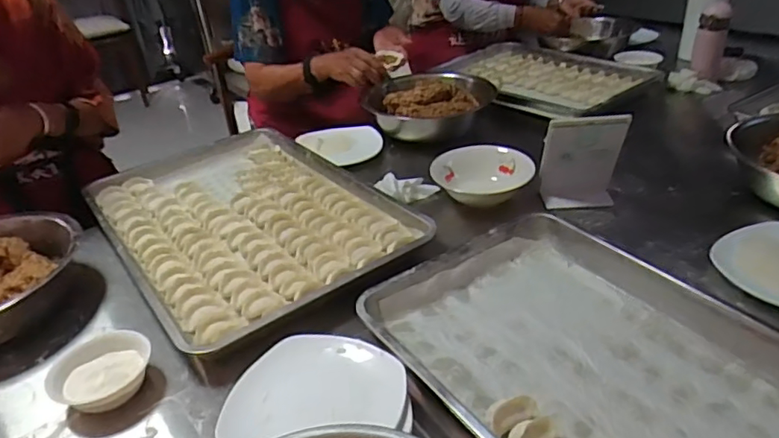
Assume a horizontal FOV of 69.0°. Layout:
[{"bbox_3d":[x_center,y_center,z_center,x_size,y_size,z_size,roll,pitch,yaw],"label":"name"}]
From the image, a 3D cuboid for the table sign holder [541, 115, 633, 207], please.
[{"bbox_3d":[0.304,-0.093,0.898,0.121,0.149,0.039,-1,32,8],"label":"table sign holder"}]

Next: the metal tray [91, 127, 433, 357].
[{"bbox_3d":[-0.255,-0.020,0.959,0.391,0.035,0.607,-24,36,-28],"label":"metal tray"}]

